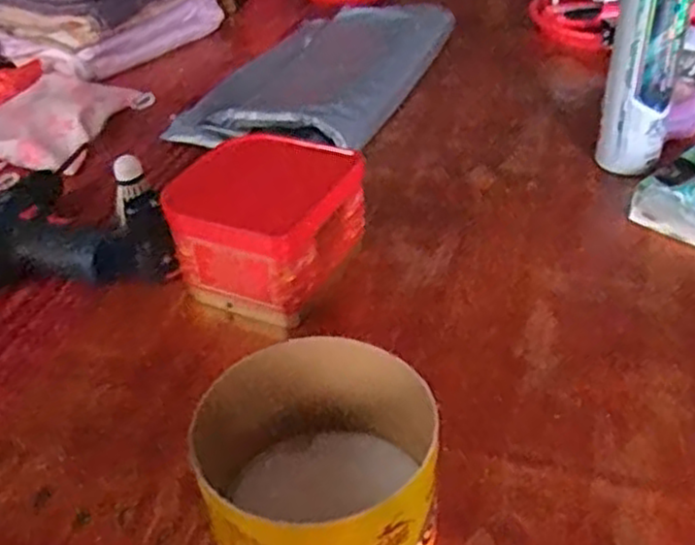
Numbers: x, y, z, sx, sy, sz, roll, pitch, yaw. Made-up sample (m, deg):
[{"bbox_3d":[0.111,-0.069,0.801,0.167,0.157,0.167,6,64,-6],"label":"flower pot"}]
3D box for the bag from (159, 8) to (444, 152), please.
[{"bbox_3d":[-0.031,-0.281,1.015,0.254,0.057,0.441,12,41,21],"label":"bag"}]

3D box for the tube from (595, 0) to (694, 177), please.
[{"bbox_3d":[0.296,-0.210,0.756,0.068,0.230,0.066,9,40,18],"label":"tube"}]

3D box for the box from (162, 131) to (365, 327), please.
[{"bbox_3d":[-0.070,-0.043,0.667,0.135,0.107,0.141,17,43,26],"label":"box"}]

